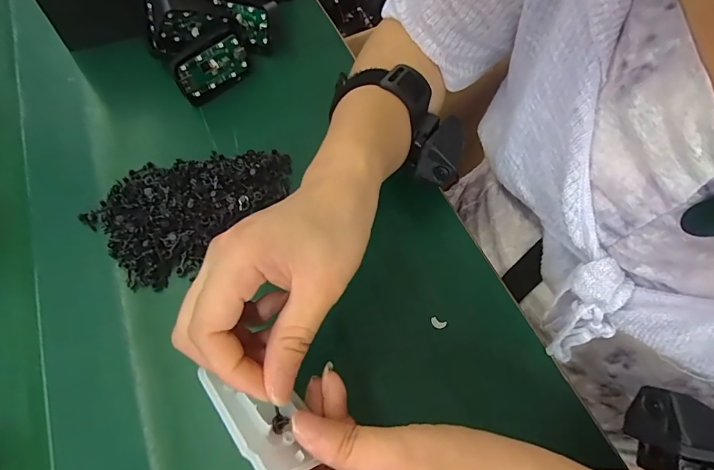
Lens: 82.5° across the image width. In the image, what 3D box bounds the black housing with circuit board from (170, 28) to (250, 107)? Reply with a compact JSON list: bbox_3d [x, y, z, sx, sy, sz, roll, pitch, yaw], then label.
[{"bbox_3d":[-0.129,-0.149,0.363,0.012,0.045,0.067,41,67,21],"label":"black housing with circuit board"}]

